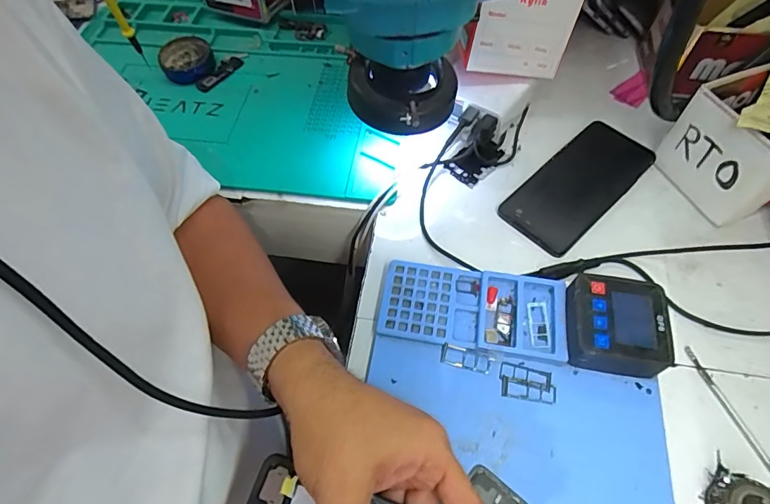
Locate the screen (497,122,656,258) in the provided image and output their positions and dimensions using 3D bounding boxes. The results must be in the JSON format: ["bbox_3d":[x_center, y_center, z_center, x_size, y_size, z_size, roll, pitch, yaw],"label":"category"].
[{"bbox_3d":[0.193,-0.069,0.448,0.169,0.007,0.074,-40,66,-20],"label":"screen"}]

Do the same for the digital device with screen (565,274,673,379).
[{"bbox_3d":[0.176,0.059,0.353,0.073,0.035,0.067,8,59,6],"label":"digital device with screen"}]

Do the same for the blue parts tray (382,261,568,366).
[{"bbox_3d":[0.072,0.047,0.373,0.147,0.011,0.068,8,59,6],"label":"blue parts tray"}]

